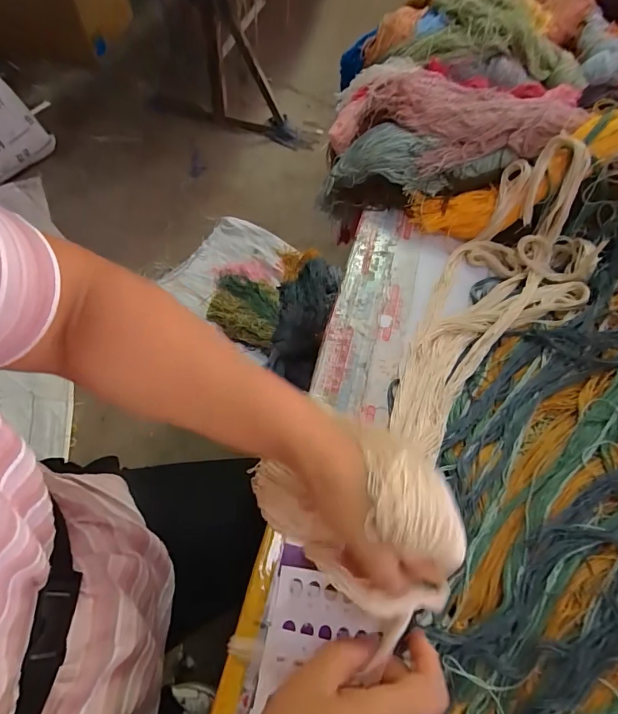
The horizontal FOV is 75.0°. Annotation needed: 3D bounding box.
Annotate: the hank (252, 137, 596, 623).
[{"bbox_3d":[0.147,-0.021,0.373,0.151,0.136,0.469,33,58,14],"label":"hank"}]

